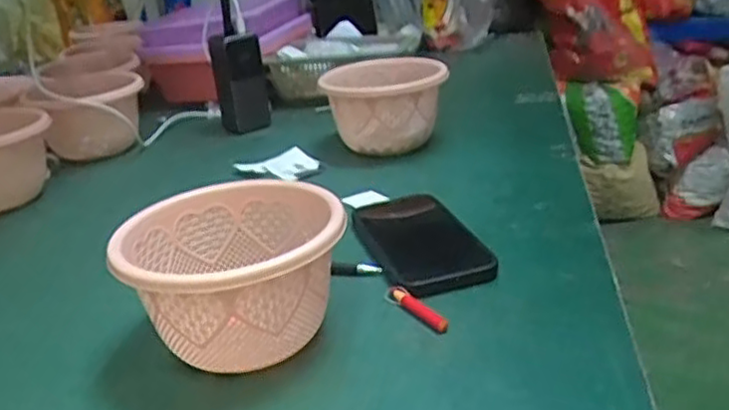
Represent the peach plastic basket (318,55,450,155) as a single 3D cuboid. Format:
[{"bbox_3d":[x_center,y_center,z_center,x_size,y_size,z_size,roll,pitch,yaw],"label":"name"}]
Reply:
[{"bbox_3d":[0.024,-0.118,0.805,0.130,0.093,0.166,-3,23,2],"label":"peach plastic basket"}]

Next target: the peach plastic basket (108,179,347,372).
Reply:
[{"bbox_3d":[-0.084,0.053,0.456,0.138,0.091,0.135,-2,23,4],"label":"peach plastic basket"}]

